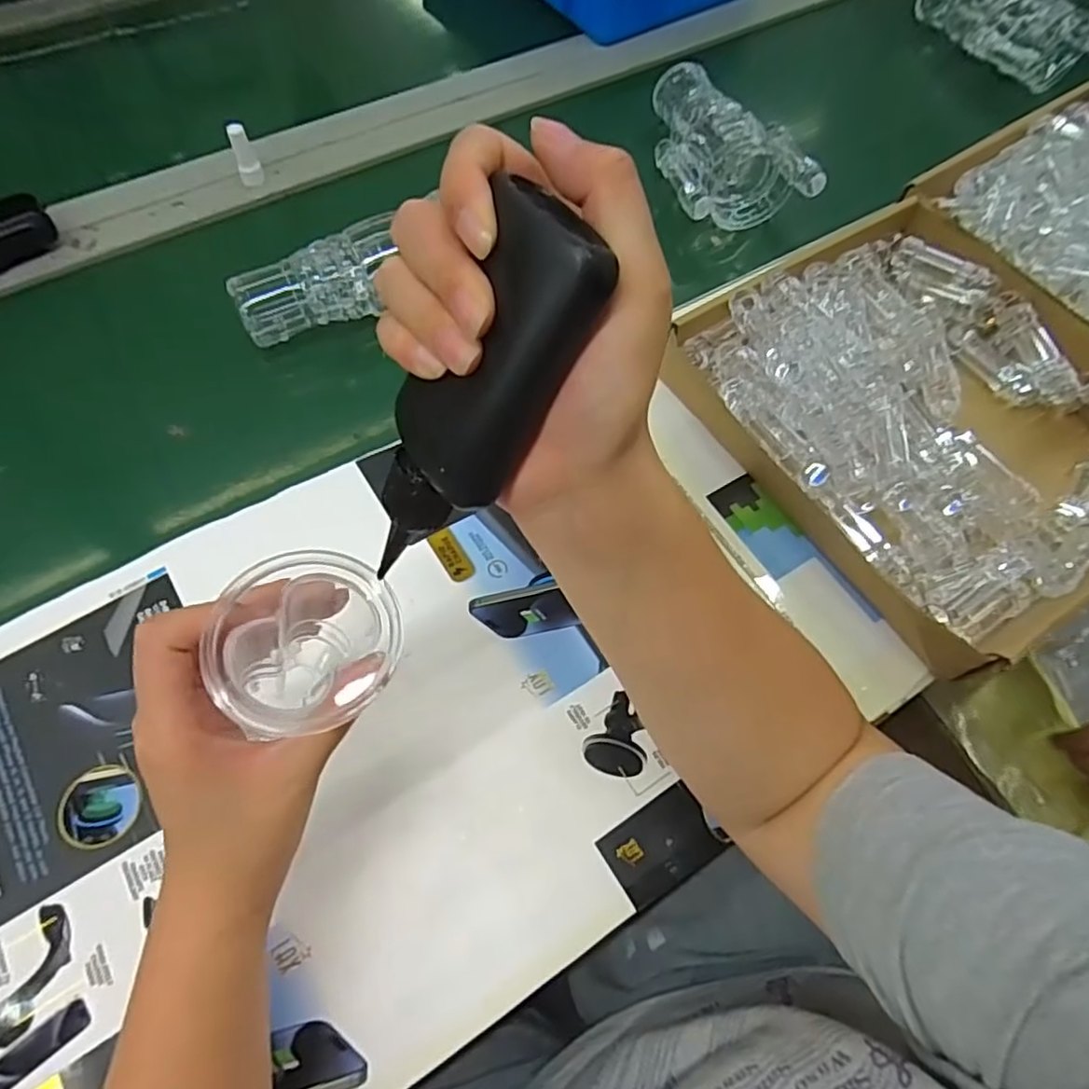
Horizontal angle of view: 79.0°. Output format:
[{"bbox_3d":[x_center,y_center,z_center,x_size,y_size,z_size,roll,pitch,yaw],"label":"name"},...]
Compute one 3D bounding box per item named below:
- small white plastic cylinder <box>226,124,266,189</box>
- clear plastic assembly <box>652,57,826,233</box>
[{"bbox_3d":[-0.265,-0.345,0.586,0.020,0.050,0.016,-21,66,-13],"label":"small white plastic cylinder"},{"bbox_3d":[0.160,-0.376,0.616,0.125,0.054,0.193,-13,65,-9],"label":"clear plastic assembly"}]

